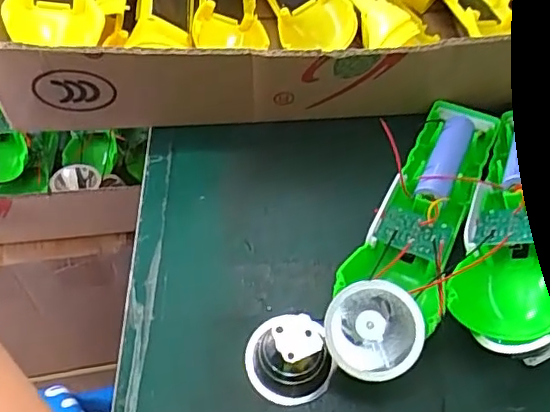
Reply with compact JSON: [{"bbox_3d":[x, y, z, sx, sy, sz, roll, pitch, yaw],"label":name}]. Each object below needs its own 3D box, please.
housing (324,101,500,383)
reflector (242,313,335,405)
[{"bbox_3d":[0.078,0.006,0.312,0.048,0.040,0.186,21,57,14],"label":"housing"},{"bbox_3d":[0.007,0.071,0.272,0.041,0.025,0.034,7,54,5],"label":"reflector"}]

